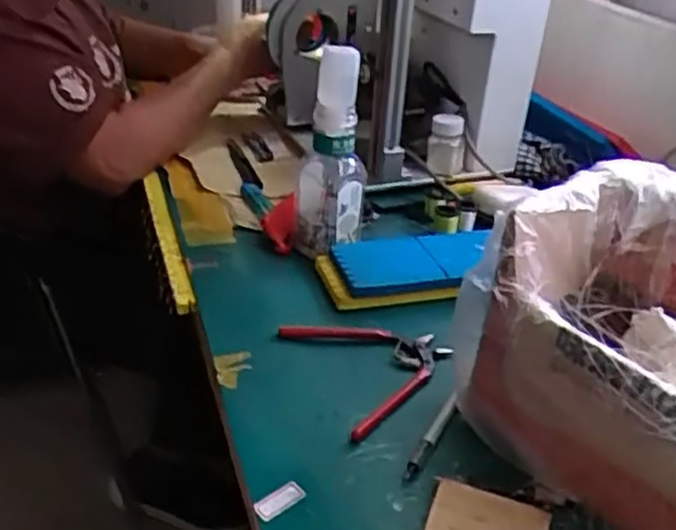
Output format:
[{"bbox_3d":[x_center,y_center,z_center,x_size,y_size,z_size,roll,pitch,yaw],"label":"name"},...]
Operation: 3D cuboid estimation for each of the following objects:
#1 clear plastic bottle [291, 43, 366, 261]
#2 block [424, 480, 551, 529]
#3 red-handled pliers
[{"bbox_3d":[-0.007,-0.101,0.690,0.069,0.196,0.057,3,33,-2],"label":"clear plastic bottle"},{"bbox_3d":[0.095,0.165,0.451,0.072,0.014,0.051,14,34,16],"label":"block"},{"bbox_3d":[0.035,0.079,0.588,0.121,0.009,0.133,-14,37,-26],"label":"red-handled pliers"}]

